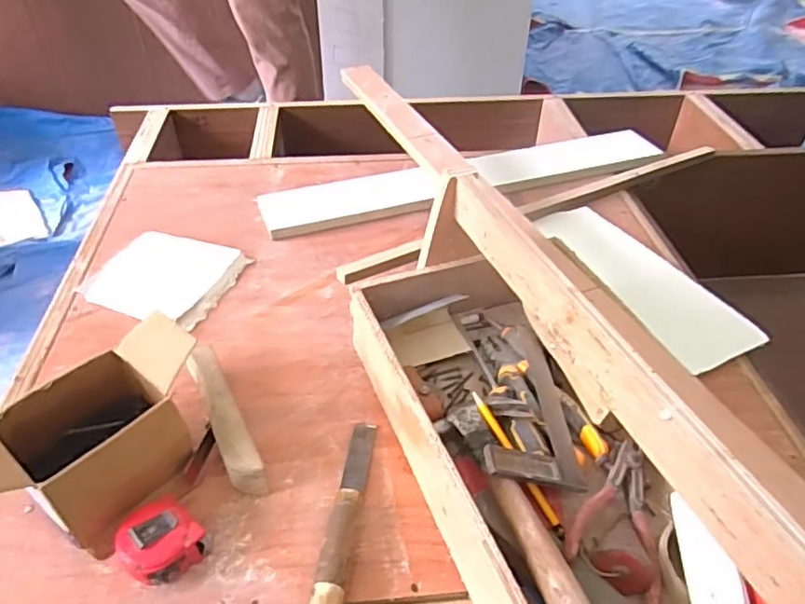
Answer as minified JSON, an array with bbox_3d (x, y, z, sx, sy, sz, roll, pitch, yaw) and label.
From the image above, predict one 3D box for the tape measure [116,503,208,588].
[{"bbox_3d":[-0.209,0.206,0.515,0.058,0.043,0.059,30,49,28],"label":"tape measure"}]

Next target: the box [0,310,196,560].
[{"bbox_3d":[-0.271,0.125,0.536,0.117,0.137,0.196,30,49,28],"label":"box"}]

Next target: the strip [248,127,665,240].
[{"bbox_3d":[0.113,-0.207,0.984,0.674,0.023,0.096,-13,53,-12],"label":"strip"}]

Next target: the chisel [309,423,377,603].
[{"bbox_3d":[-0.051,0.188,0.550,0.026,0.028,0.206,5,42,4],"label":"chisel"}]

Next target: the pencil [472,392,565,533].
[{"bbox_3d":[0.108,0.148,0.564,0.014,0.014,0.144,-20,62,-22],"label":"pencil"}]

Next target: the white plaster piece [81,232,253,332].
[{"bbox_3d":[-0.310,-0.035,0.800,0.160,0.025,0.148,15,44,15],"label":"white plaster piece"}]

